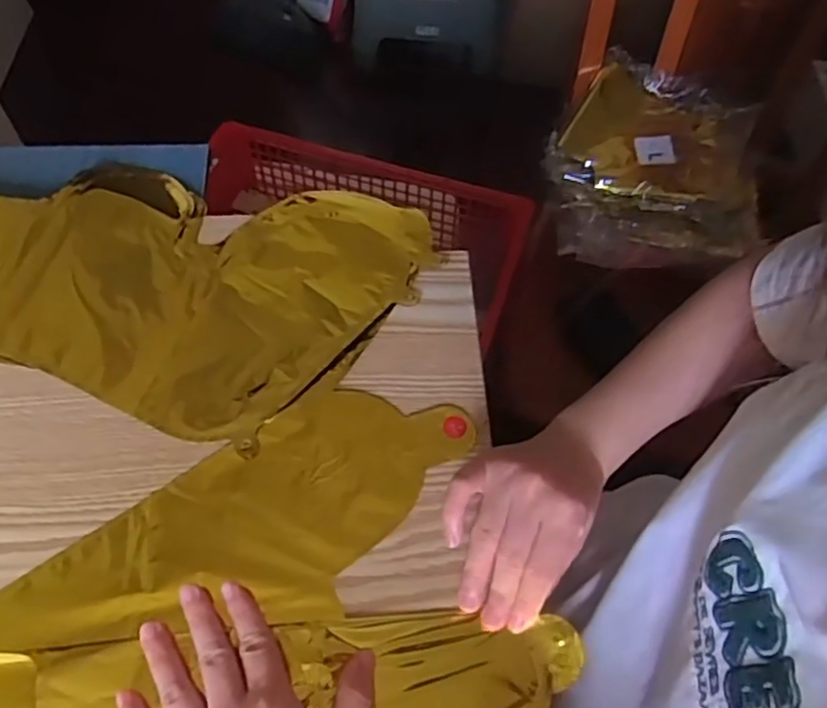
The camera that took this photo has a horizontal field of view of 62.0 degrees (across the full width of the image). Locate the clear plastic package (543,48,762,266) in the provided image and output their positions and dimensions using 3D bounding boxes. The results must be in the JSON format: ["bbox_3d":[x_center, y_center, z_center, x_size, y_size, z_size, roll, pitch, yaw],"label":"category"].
[{"bbox_3d":[0.313,-0.241,0.878,0.271,0.094,0.286,5,59,0],"label":"clear plastic package"}]

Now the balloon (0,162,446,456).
[{"bbox_3d":[-0.212,-0.065,0.494,0.414,0.021,0.213,12,59,5],"label":"balloon"}]

